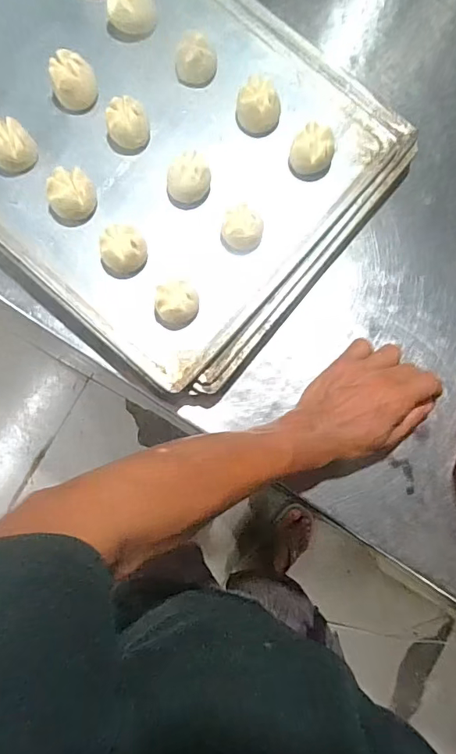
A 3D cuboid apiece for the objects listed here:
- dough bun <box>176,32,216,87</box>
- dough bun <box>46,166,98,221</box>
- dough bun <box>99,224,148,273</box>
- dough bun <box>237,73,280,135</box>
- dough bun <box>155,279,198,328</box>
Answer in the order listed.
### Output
[{"bbox_3d":[-0.031,-0.299,0.443,0.038,0.034,0.031,-9,87,-3],"label":"dough bun"},{"bbox_3d":[-0.143,-0.168,0.432,0.041,0.034,0.039,0,87,-2],"label":"dough bun"},{"bbox_3d":[-0.096,-0.117,0.434,0.039,0.038,0.042,0,87,-2],"label":"dough bun"},{"bbox_3d":[0.028,-0.255,0.441,0.035,0.028,0.038,0,87,-2],"label":"dough bun"},{"bbox_3d":[-0.046,-0.067,0.426,0.037,0.025,0.036,-7,87,-3],"label":"dough bun"}]

